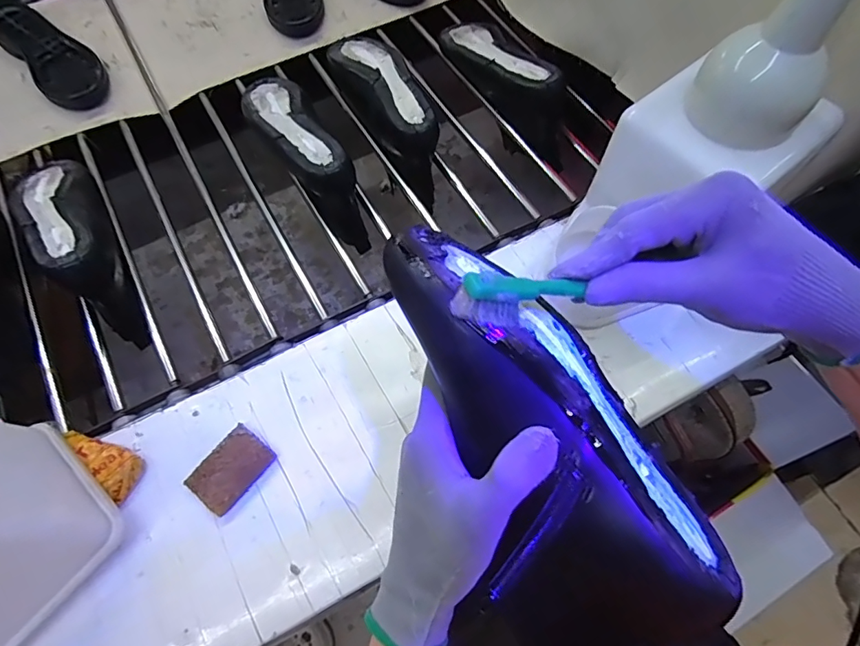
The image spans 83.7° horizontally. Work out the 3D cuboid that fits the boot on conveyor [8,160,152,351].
[{"bbox_3d":[-0.409,-0.095,0.561,0.076,0.094,0.252,-30,69,-12],"label":"boot on conveyor"}]

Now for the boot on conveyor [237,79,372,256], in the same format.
[{"bbox_3d":[-0.163,-0.215,0.634,0.076,0.119,0.252,-31,69,-12],"label":"boot on conveyor"}]

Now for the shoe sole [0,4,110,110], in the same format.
[{"bbox_3d":[-0.570,-0.403,0.722,0.087,0.029,0.239,-42,71,-16],"label":"shoe sole"}]

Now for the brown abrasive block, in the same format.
[{"bbox_3d":[-0.182,0.134,0.441,0.049,0.014,0.069,35,71,15],"label":"brown abrasive block"}]

